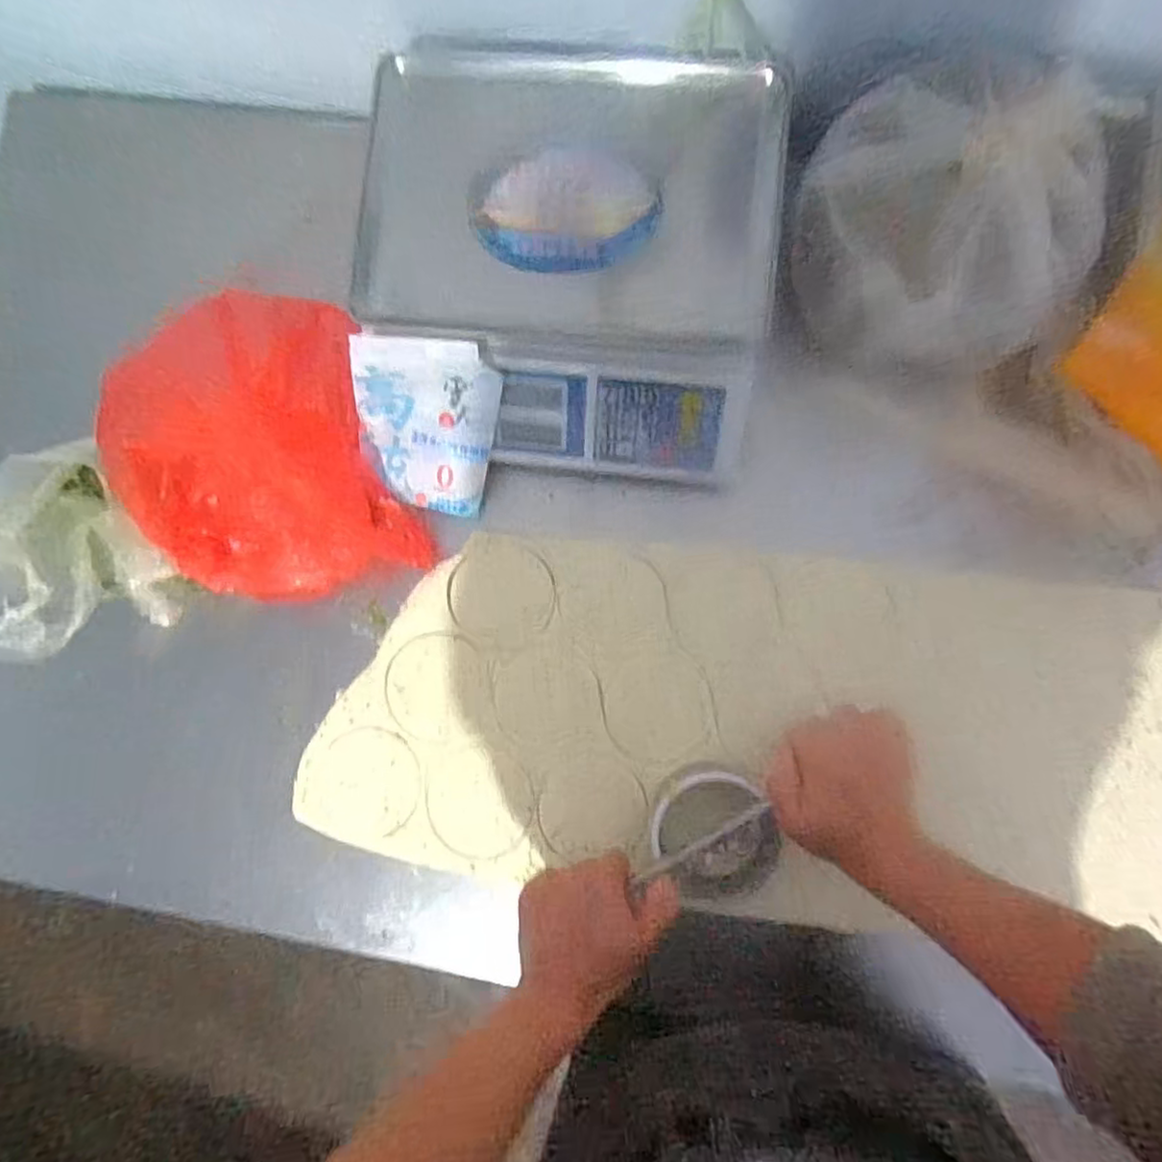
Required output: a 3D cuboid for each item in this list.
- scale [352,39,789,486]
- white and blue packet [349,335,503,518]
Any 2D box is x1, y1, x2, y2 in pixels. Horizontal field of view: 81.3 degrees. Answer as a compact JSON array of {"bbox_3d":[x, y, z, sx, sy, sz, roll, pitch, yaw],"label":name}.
[{"bbox_3d":[-0.010,-0.268,0.582,0.330,0.100,0.333,6,89,4],"label":"scale"},{"bbox_3d":[-0.135,-0.133,0.588,0.117,0.018,0.152,8,126,-7],"label":"white and blue packet"}]

